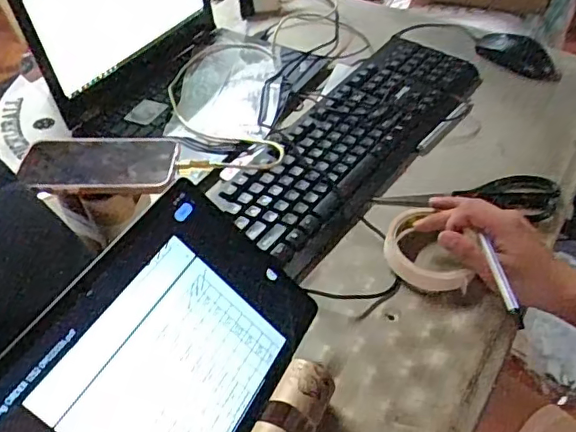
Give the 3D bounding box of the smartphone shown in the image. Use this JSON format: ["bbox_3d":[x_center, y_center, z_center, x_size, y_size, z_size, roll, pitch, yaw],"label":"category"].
[{"bbox_3d":[-0.176,-0.050,0.526,0.138,0.016,0.074,-4,45,1],"label":"smartphone"}]

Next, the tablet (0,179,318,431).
[{"bbox_3d":[-0.087,0.099,0.394,0.161,0.013,0.251,44,49,-11],"label":"tablet"}]

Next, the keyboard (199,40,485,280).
[{"bbox_3d":[0.079,-0.102,0.676,0.162,0.025,0.407,30,55,29],"label":"keyboard"}]

